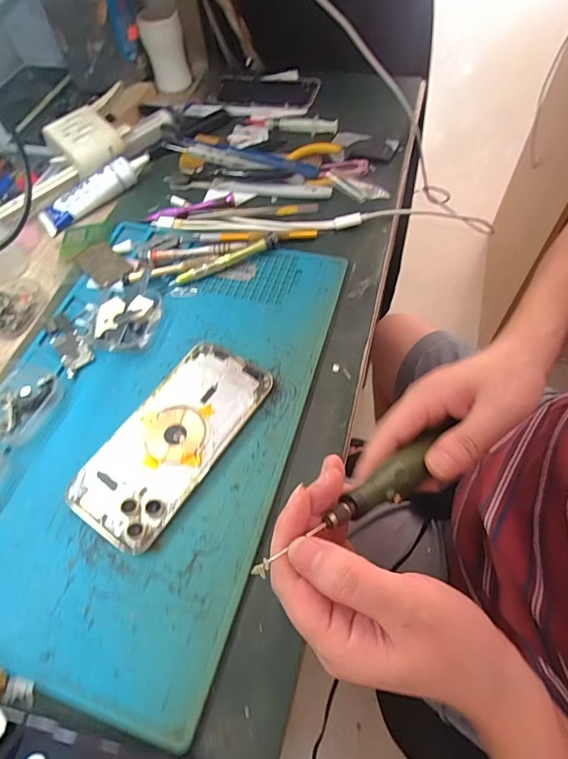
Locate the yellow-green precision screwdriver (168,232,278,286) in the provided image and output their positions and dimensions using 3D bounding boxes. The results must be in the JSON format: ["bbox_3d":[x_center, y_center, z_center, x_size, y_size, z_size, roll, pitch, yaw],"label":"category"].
[{"bbox_3d":[-0.057,-0.115,0.413,0.109,0.013,0.012,-24,60,-11],"label":"yellow-green precision screwdriver"}]

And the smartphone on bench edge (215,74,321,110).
[{"bbox_3d":[-0.025,-0.395,0.589,0.142,0.011,0.088,11,60,10],"label":"smartphone on bench edge"}]

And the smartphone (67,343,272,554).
[{"bbox_3d":[-0.081,0.043,0.326,0.075,0.009,0.160,29,64,19],"label":"smartphone"}]

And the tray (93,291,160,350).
[{"bbox_3d":[-0.139,-0.052,0.383,0.048,0.015,0.060,12,60,11],"label":"tray"}]

